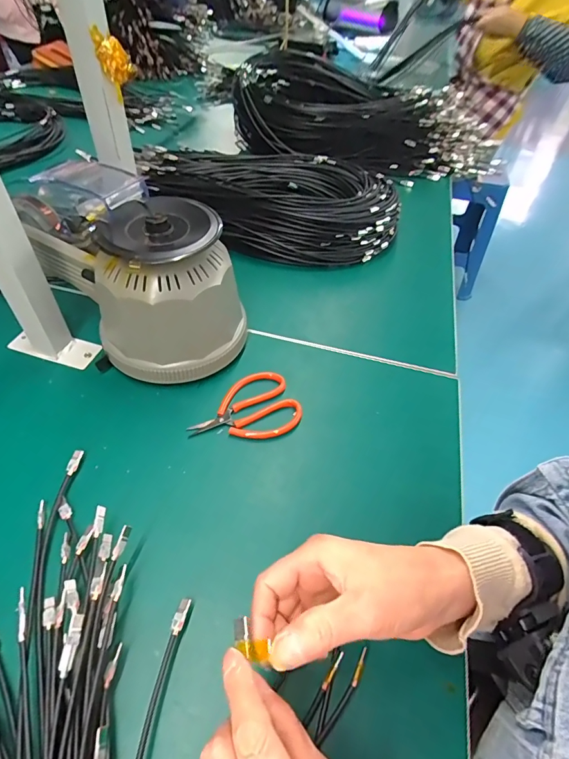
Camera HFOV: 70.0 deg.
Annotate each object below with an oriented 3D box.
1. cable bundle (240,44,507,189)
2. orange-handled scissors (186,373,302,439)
[{"bbox_3d":[0.171,-0.572,0.888,0.536,0.125,0.305,9,50,3],"label":"cable bundle"},{"bbox_3d":[-0.041,0.033,0.421,0.112,0.009,0.076,-17,53,-19],"label":"orange-handled scissors"}]

